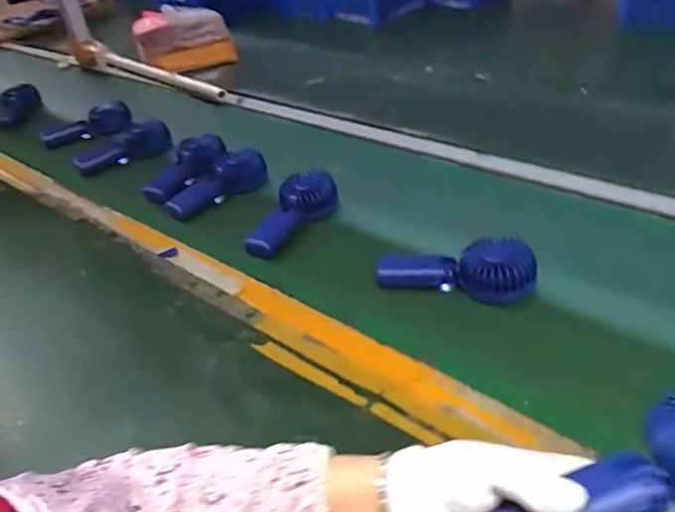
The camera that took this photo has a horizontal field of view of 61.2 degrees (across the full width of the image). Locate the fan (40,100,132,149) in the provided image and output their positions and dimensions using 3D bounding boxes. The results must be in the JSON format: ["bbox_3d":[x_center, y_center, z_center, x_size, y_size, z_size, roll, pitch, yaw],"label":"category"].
[{"bbox_3d":[-0.495,-0.262,1.123,0.174,0.053,0.081,-17,36,-13],"label":"fan"}]

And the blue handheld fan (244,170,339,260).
[{"bbox_3d":[-0.067,-0.060,0.822,0.079,0.052,0.182,21,56,33],"label":"blue handheld fan"}]

